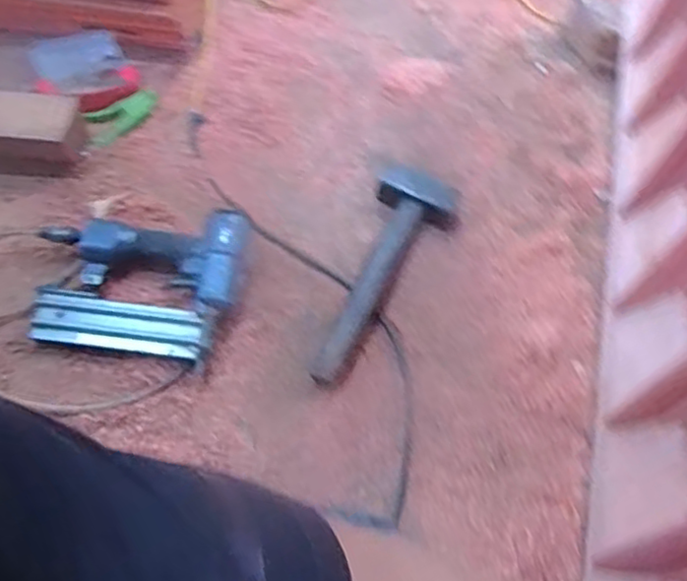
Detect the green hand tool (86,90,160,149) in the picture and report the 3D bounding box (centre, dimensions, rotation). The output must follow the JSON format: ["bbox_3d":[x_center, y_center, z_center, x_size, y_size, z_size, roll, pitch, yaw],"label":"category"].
[{"bbox_3d":[-0.326,-0.257,1.022,0.112,0.020,0.063,-26,64,-16],"label":"green hand tool"}]

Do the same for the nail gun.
[{"bbox_3d":[-0.259,-0.014,0.865,0.250,0.055,0.194,6,60,1],"label":"nail gun"}]

